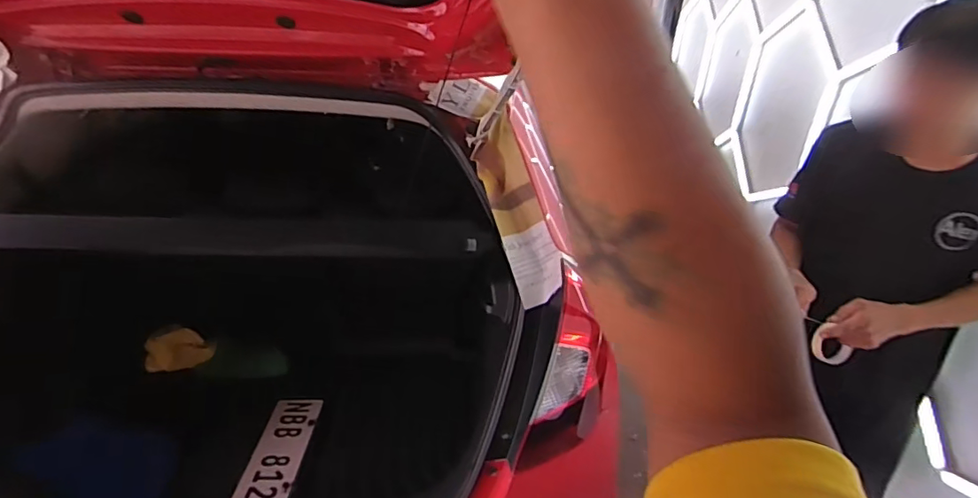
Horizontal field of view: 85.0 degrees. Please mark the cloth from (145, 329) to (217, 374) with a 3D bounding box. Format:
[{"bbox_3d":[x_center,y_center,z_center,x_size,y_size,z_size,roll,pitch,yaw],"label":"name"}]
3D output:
[{"bbox_3d":[-0.918,0.300,1.587,0.189,0.106,0.058,-4,30,-13],"label":"cloth"}]

